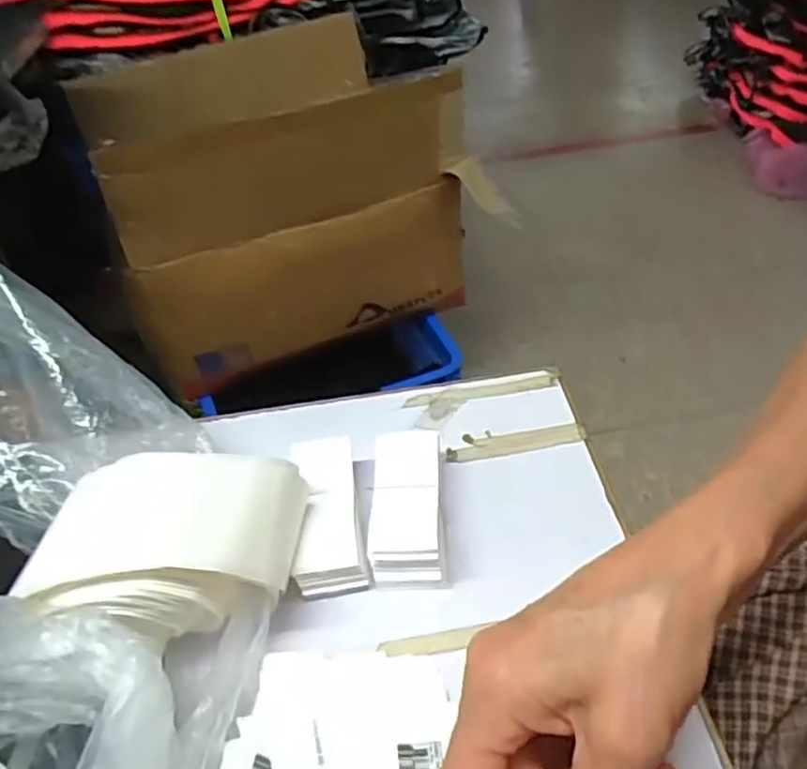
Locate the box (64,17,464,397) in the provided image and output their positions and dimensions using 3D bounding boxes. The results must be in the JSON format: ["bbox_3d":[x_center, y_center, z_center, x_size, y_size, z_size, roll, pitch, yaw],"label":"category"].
[{"bbox_3d":[-0.212,-0.328,1.177,0.516,0.368,0.425,-20,44,-13],"label":"box"}]

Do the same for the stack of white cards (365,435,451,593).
[{"bbox_3d":[0.002,0.057,0.346,0.033,0.026,0.081,-5,43,3],"label":"stack of white cards"}]

